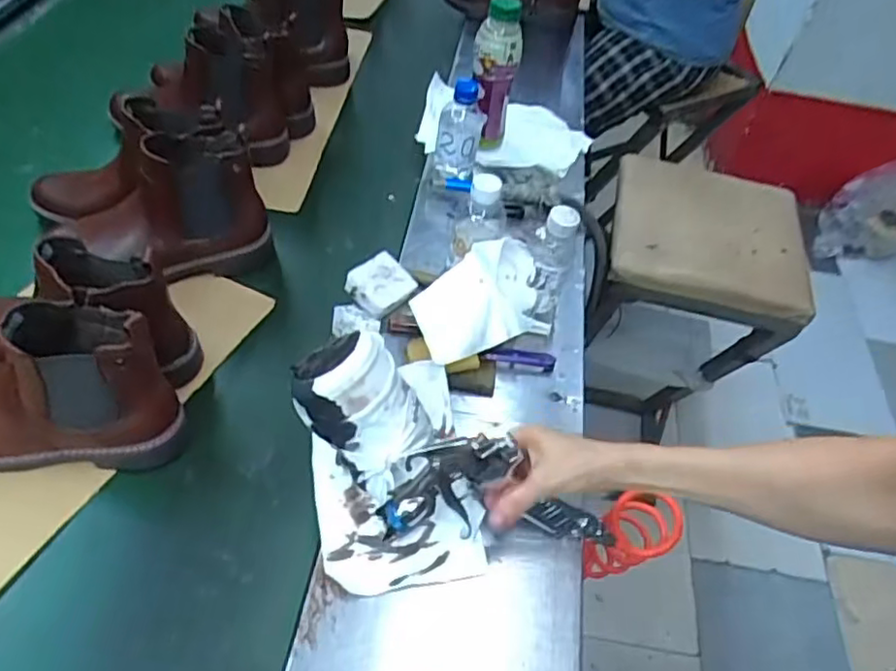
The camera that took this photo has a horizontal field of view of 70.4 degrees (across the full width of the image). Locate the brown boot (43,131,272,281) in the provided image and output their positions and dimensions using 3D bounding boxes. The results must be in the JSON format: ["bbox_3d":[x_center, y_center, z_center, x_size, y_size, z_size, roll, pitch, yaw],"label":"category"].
[{"bbox_3d":[-0.321,-0.143,0.710,0.225,0.141,0.091,-6,53,-13],"label":"brown boot"}]

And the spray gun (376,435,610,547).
[{"bbox_3d":[0.056,0.145,0.550,0.202,0.091,0.063,17,49,-14],"label":"spray gun"}]

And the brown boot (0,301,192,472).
[{"bbox_3d":[-0.364,0.046,0.552,0.240,0.150,0.088,0,52,-9],"label":"brown boot"}]

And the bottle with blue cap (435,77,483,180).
[{"bbox_3d":[0.015,-0.272,0.843,0.060,0.121,0.054,8,51,-1],"label":"bottle with blue cap"}]

